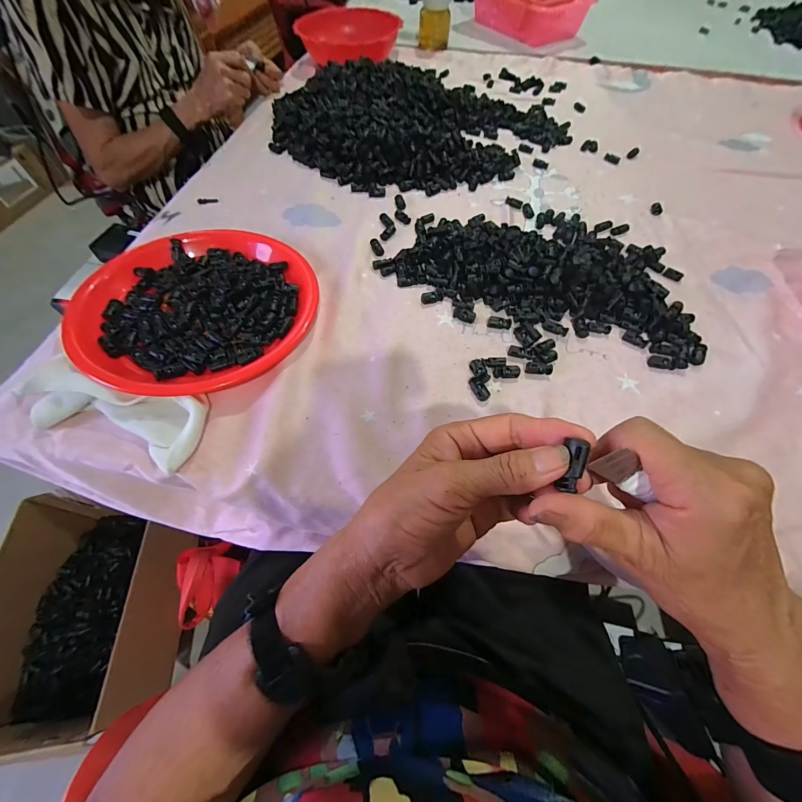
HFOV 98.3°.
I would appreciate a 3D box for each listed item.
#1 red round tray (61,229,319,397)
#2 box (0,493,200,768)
[{"bbox_3d":[-0.231,-0.109,0.403,0.235,0.048,0.238,1,60,-1],"label":"red round tray"},{"bbox_3d":[-0.542,0.368,0.617,0.277,0.159,0.371,-1,60,-3],"label":"box"}]

